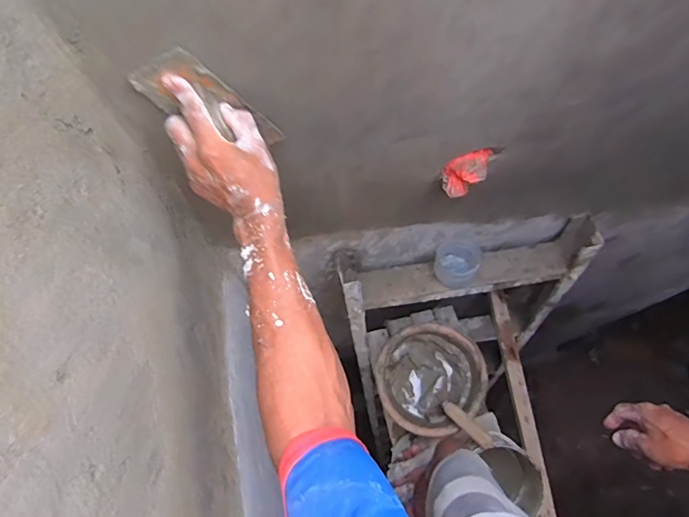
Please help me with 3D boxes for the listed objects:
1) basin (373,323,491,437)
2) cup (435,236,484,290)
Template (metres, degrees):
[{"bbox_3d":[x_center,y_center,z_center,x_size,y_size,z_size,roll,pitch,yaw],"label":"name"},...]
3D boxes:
[{"bbox_3d":[0.207,0.287,1.164,0.247,0.095,0.239,-1,70,2],"label":"basin"},{"bbox_3d":[0.236,0.013,0.992,0.095,0.074,0.088,-1,70,2],"label":"cup"}]

